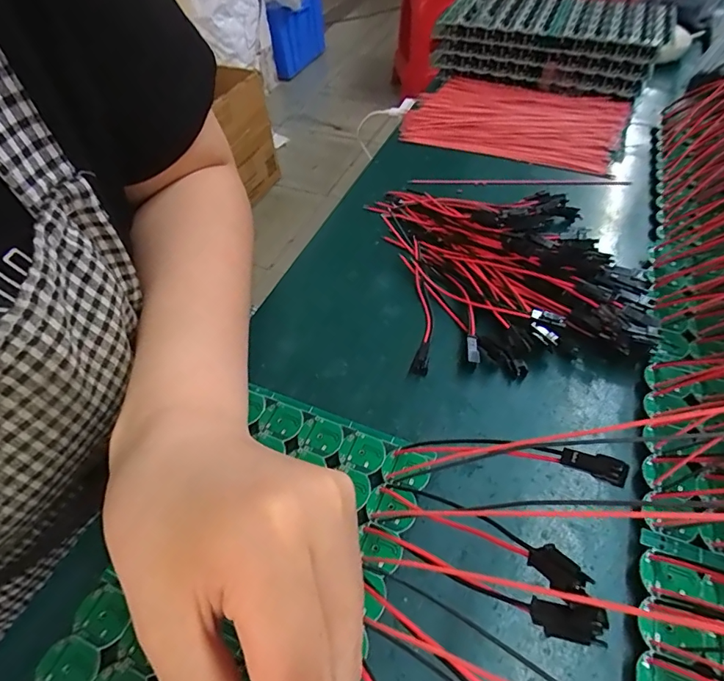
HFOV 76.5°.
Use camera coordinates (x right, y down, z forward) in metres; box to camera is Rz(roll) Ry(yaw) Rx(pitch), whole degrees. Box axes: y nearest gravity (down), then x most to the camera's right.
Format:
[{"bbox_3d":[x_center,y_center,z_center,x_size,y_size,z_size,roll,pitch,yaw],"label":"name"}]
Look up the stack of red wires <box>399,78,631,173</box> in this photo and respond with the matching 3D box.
[{"bbox_3d":[0.140,-0.202,0.420,0.181,0.018,0.122,19,54,17],"label":"stack of red wires"}]

